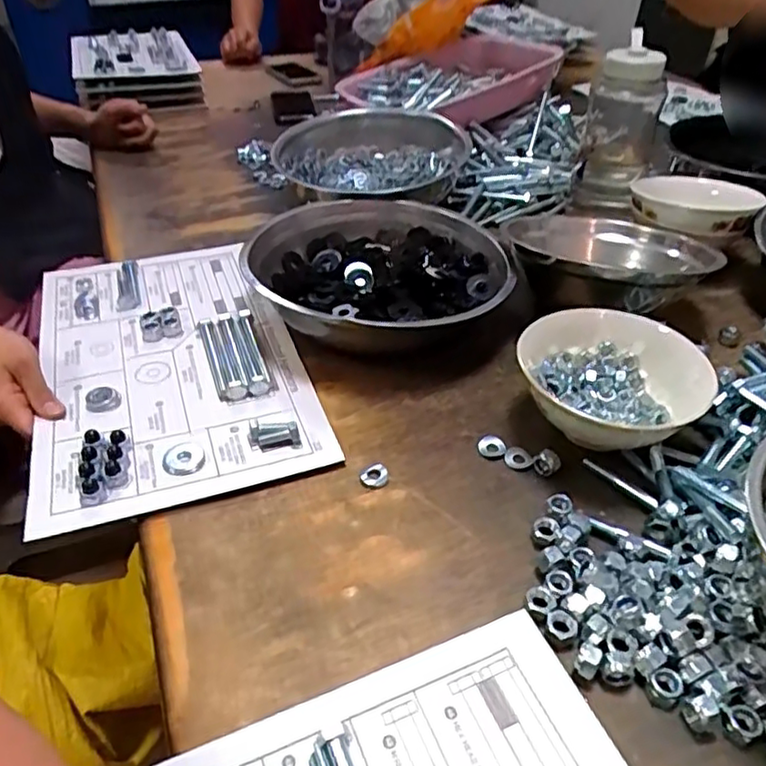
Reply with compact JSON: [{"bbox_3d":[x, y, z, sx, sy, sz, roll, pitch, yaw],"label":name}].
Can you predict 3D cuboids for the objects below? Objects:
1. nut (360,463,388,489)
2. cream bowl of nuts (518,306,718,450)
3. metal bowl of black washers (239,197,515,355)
[{"bbox_3d":[-0.007,0.070,0.489,0.020,0.004,0.020,0,40,1],"label":"nut"},{"bbox_3d":[0.180,0.003,0.521,0.143,0.072,0.128,9,41,12],"label":"cream bowl of nuts"},{"bbox_3d":[-0.007,-0.109,0.654,0.243,0.059,0.251,-1,40,0],"label":"metal bowl of black washers"}]

